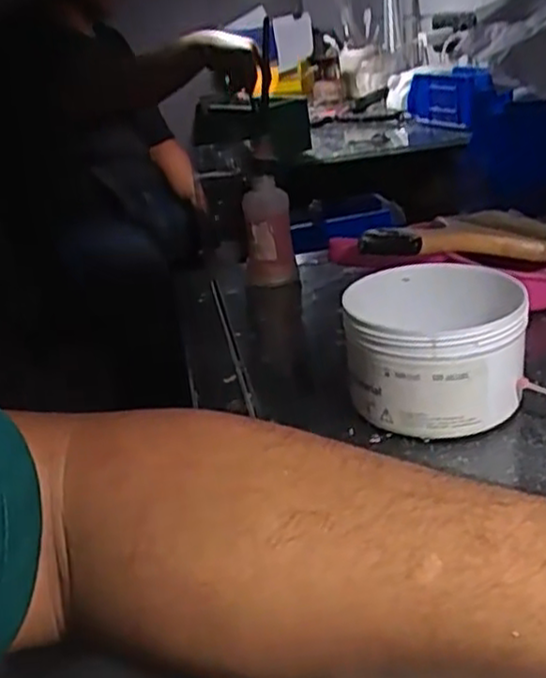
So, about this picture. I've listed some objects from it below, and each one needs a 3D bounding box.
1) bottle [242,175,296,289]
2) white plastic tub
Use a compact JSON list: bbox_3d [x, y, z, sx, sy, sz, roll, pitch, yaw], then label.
[{"bbox_3d":[-0.005,-0.084,0.575,0.038,0.086,0.038,-6,25,3],"label":"bottle"},{"bbox_3d":[0.085,0.003,0.381,0.085,0.064,0.100,-2,25,11],"label":"white plastic tub"}]

